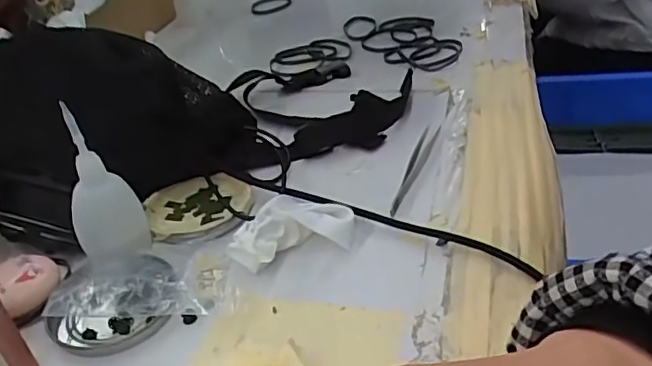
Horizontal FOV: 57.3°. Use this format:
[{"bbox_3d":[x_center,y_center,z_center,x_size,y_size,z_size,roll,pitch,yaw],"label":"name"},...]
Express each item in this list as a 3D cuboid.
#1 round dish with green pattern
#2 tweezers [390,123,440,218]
[{"bbox_3d":[-0.094,0.019,0.448,0.075,0.015,0.077,-5,34,3],"label":"round dish with green pattern"},{"bbox_3d":[0.070,-0.014,0.466,0.013,0.006,0.130,8,37,21],"label":"tweezers"}]

